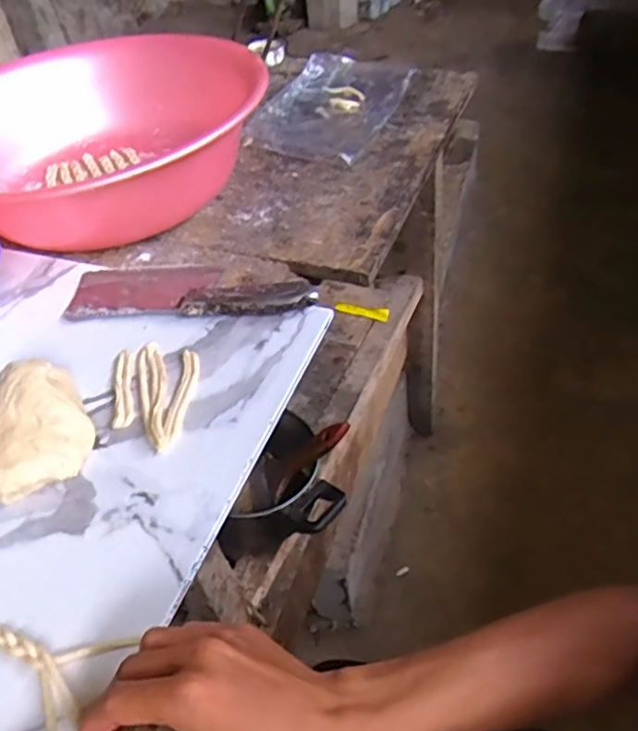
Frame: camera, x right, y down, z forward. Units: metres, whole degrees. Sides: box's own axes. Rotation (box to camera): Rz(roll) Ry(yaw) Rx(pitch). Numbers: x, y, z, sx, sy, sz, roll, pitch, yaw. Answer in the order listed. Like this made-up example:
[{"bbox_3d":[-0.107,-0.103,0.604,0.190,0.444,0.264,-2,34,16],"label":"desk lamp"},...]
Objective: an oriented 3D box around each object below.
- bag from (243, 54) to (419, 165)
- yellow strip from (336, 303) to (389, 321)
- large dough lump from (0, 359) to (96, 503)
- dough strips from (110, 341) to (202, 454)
[{"bbox_3d":[0.024,-0.386,0.909,0.170,0.032,0.293,13,48,19],"label":"bag"},{"bbox_3d":[0.078,-0.099,1.129,0.101,0.009,0.029,15,49,20],"label":"yellow strip"},{"bbox_3d":[-0.219,0.043,0.486,0.074,0.039,0.109,-17,46,-10],"label":"large dough lump"},{"bbox_3d":[-0.134,0.023,0.520,0.069,0.008,0.115,-12,45,-5],"label":"dough strips"}]

